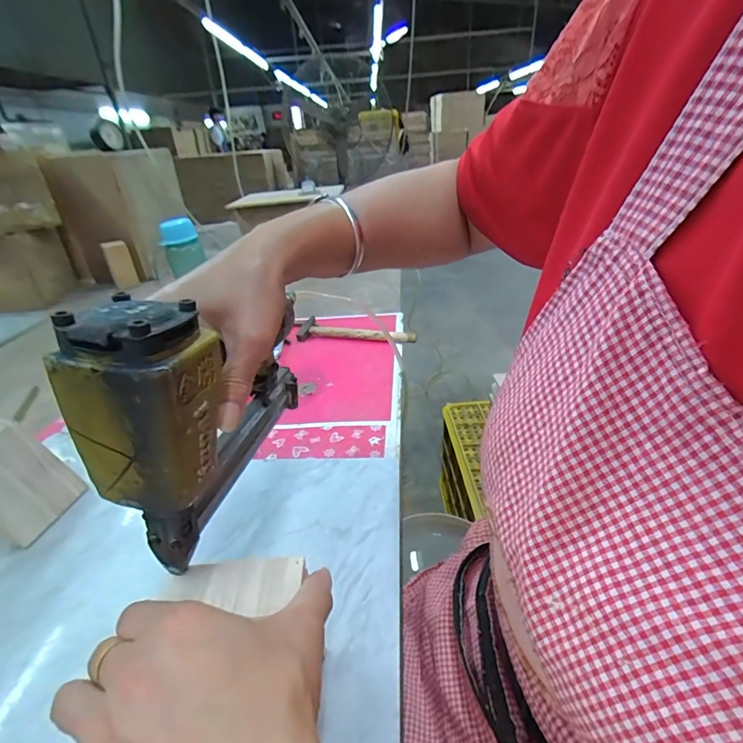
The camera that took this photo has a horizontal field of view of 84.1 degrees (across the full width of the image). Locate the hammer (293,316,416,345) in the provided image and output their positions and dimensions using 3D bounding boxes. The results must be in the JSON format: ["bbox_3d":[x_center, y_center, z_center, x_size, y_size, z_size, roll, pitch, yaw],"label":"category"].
[{"bbox_3d":[-0.030,-0.079,0.842,0.245,0.027,0.060,5,31,14],"label":"hammer"}]

